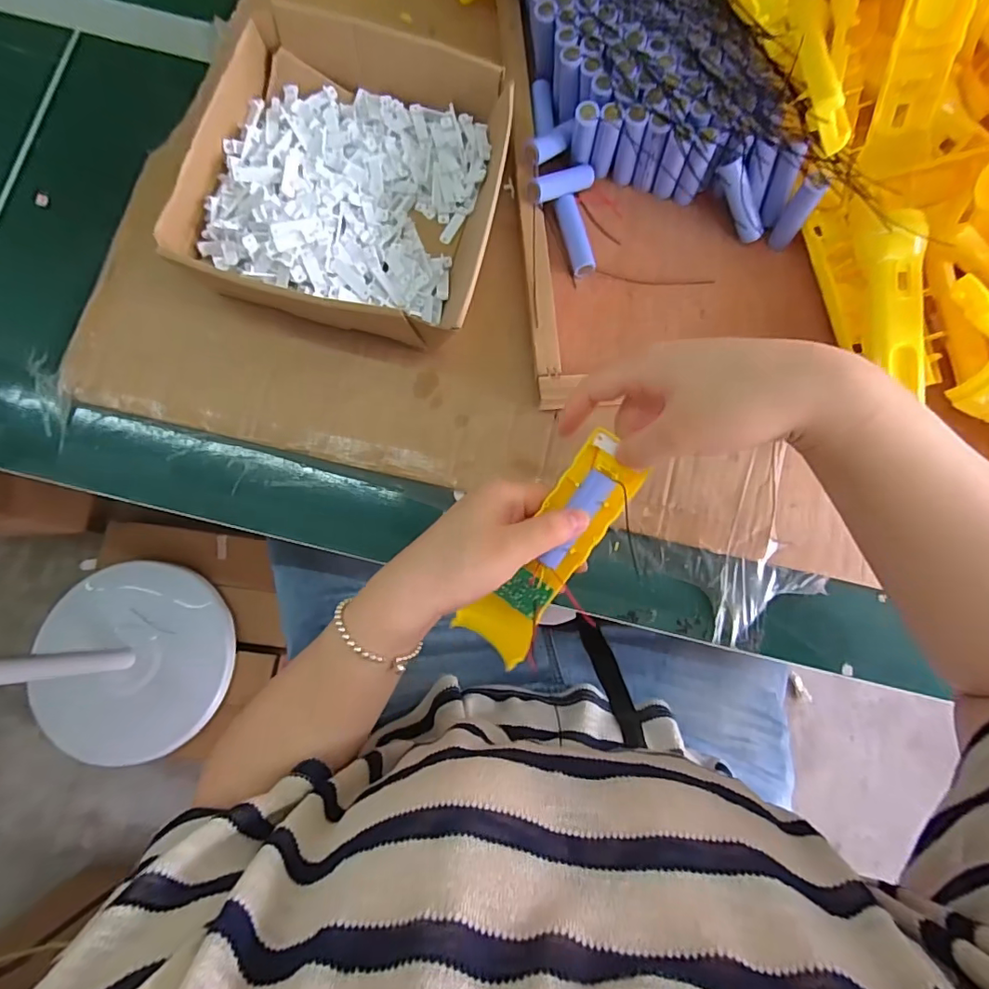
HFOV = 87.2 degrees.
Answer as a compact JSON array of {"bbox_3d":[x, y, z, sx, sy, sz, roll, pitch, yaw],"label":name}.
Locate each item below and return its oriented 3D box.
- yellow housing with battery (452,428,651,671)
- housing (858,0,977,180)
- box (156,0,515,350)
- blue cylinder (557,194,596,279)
[{"bbox_3d":[0.036,0.036,0.331,0.048,0.021,0.158,33,102,3],"label":"yellow housing with battery"},{"bbox_3d":[0.315,-0.326,0.381,0.042,0.036,0.155,-2,119,-2],"label":"housing"},{"bbox_3d":[-0.116,-0.249,0.421,0.231,0.059,0.228,13,80,0],"label":"box"},{"bbox_3d":[0.067,-0.215,0.435,0.018,0.019,0.067,-13,81,-4],"label":"blue cylinder"}]

